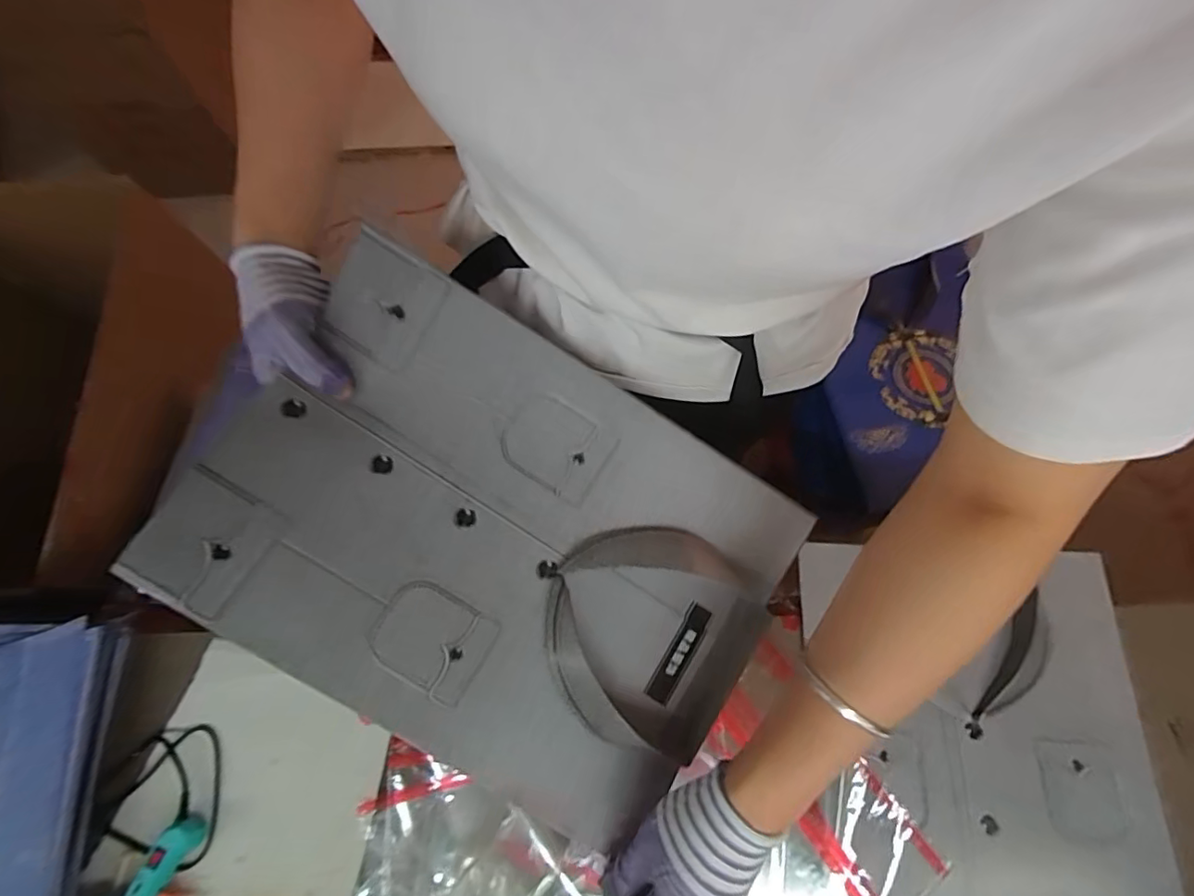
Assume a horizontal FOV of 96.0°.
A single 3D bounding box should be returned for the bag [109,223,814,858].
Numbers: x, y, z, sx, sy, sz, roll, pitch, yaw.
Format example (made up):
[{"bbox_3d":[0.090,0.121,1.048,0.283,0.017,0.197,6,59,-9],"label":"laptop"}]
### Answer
[{"bbox_3d":[-0.069,0.067,0.378,0.379,0.029,0.273,33,81,-5],"label":"bag"}]

